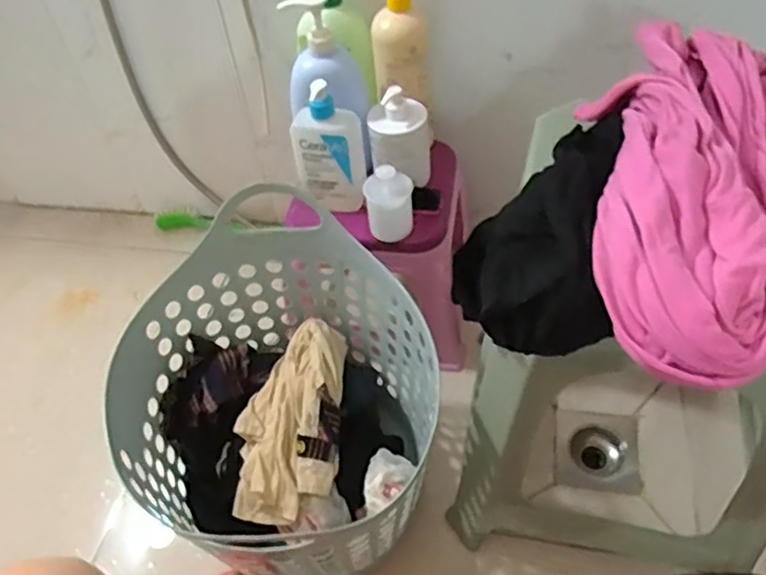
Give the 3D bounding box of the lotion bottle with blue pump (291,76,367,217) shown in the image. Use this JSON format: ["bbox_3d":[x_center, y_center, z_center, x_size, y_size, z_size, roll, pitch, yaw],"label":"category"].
[{"bbox_3d":[-0.072,-0.184,0.864,0.100,0.178,0.042,1,49,7],"label":"lotion bottle with blue pump"}]

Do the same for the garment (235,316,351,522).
[{"bbox_3d":[-0.113,0.171,0.826,0.126,0.046,0.252,10,69,14],"label":"garment"}]

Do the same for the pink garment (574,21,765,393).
[{"bbox_3d":[0.235,-0.080,0.472,0.152,0.081,0.316,4,49,9],"label":"pink garment"}]

